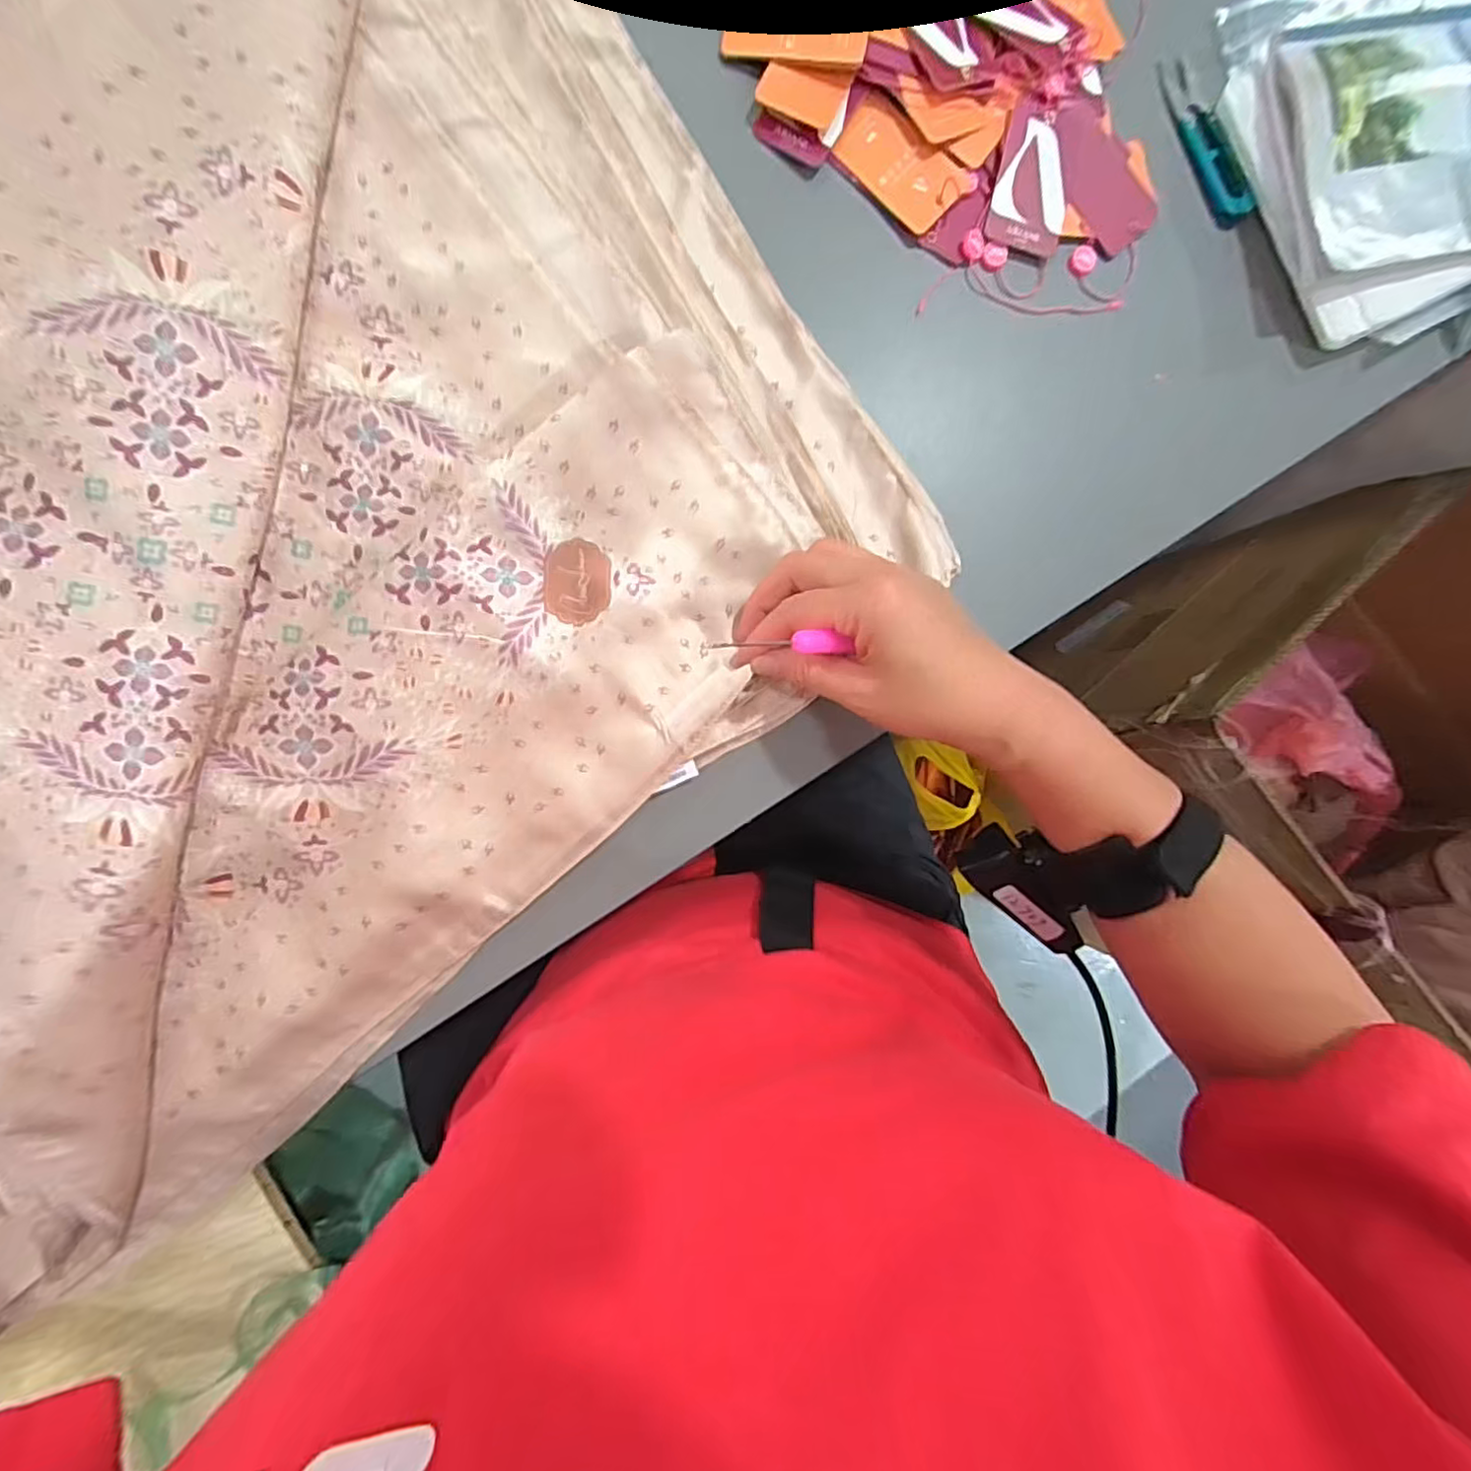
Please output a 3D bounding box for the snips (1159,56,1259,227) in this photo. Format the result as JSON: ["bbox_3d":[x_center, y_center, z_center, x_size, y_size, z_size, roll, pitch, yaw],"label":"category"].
[{"bbox_3d":[0.284,-0.360,0.390,0.018,0.008,0.103,-25,93,-6],"label":"snips"}]

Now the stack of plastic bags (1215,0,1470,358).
[{"bbox_3d":[0.458,-0.372,0.395,0.304,0.047,0.240,-24,93,-6],"label":"stack of plastic bags"}]

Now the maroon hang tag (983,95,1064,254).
[{"bbox_3d":[0.174,-0.323,0.379,0.044,0.004,0.077,13,95,-6],"label":"maroon hang tag"}]

